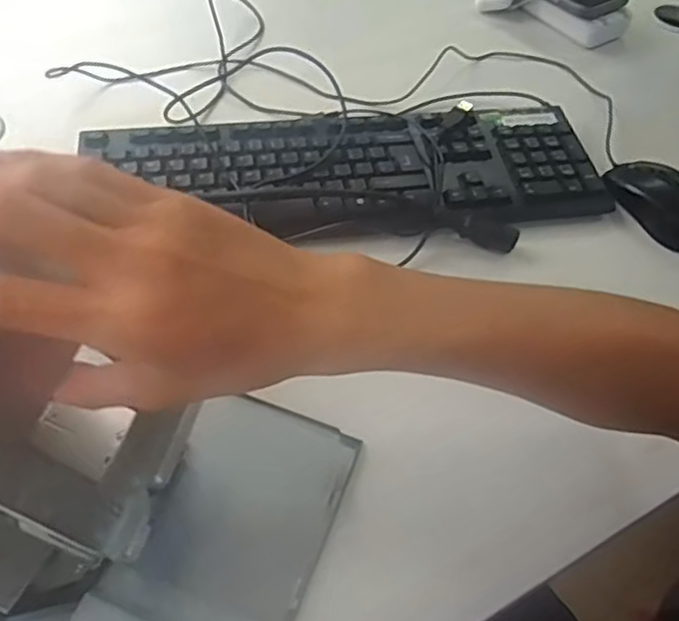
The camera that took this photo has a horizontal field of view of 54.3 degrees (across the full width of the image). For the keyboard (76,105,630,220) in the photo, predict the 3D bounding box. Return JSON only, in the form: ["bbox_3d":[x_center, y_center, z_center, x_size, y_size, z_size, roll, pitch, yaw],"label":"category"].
[{"bbox_3d":[0.010,-0.137,0.587,0.434,0.020,0.148,0,51,-4],"label":"keyboard"}]

